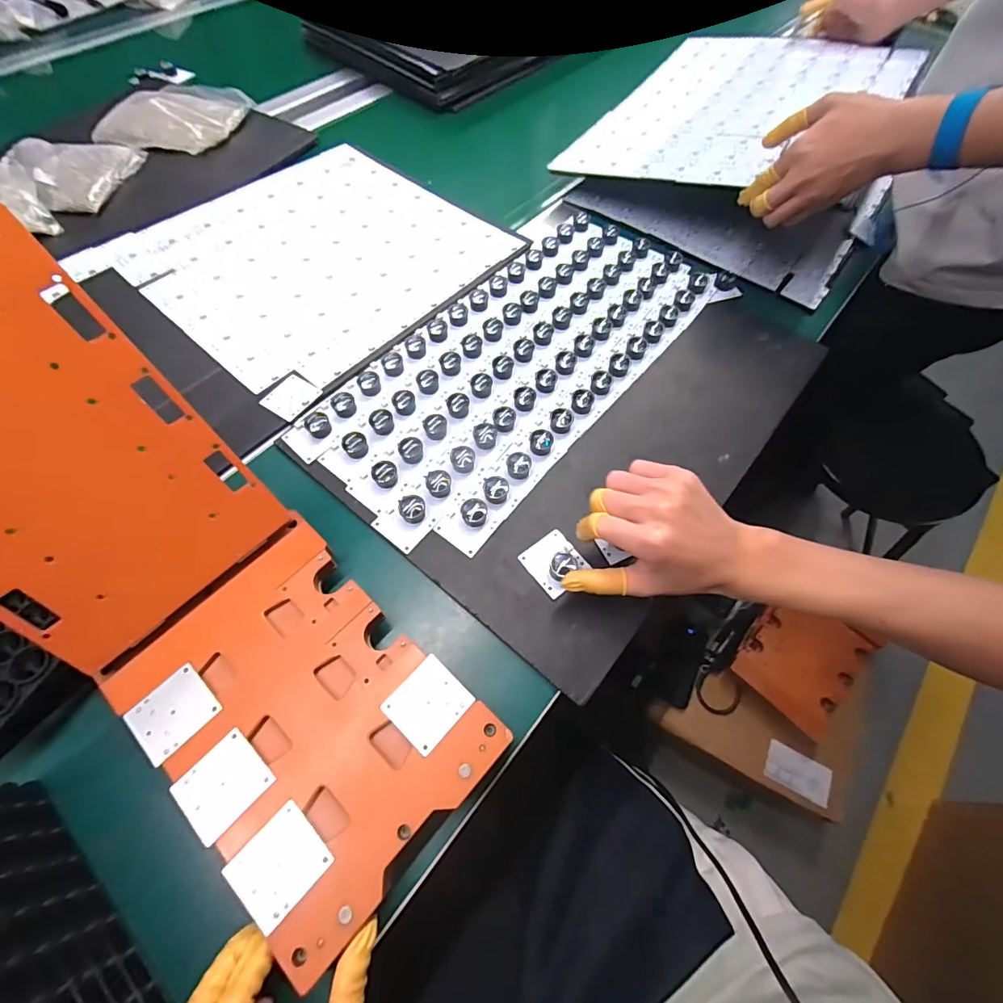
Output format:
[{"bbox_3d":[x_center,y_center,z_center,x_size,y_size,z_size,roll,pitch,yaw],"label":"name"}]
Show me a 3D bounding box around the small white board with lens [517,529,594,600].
[{"bbox_3d":[0.046,0.048,0.387,0.044,0.022,0.047,-34,70,-17],"label":"small white board with lens"}]

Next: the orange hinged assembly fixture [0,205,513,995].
[{"bbox_3d":[-0.202,0.059,0.296,0.158,0.102,0.414,-43,99,-20],"label":"orange hinged assembly fixture"}]

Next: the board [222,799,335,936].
[{"bbox_3d":[-0.131,0.214,0.273,0.045,0.004,0.046,39,68,17],"label":"board"}]

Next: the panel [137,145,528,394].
[{"bbox_3d":[-0.223,-0.311,0.577,0.338,0.010,0.366,38,68,17],"label":"panel"}]

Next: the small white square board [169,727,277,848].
[{"bbox_3d":[-0.175,0.178,0.290,0.045,0.004,0.047,38,68,17],"label":"small white square board"}]

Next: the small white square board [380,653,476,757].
[{"bbox_3d":[-0.050,0.137,0.315,0.045,0.004,0.048,40,68,18],"label":"small white square board"}]

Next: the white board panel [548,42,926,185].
[{"bbox_3d":[0.332,-0.549,0.639,0.349,0.015,0.453,27,65,23],"label":"white board panel"}]

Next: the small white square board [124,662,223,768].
[{"bbox_3d":[-0.220,0.141,0.310,0.043,0.006,0.046,40,68,18],"label":"small white square board"}]

